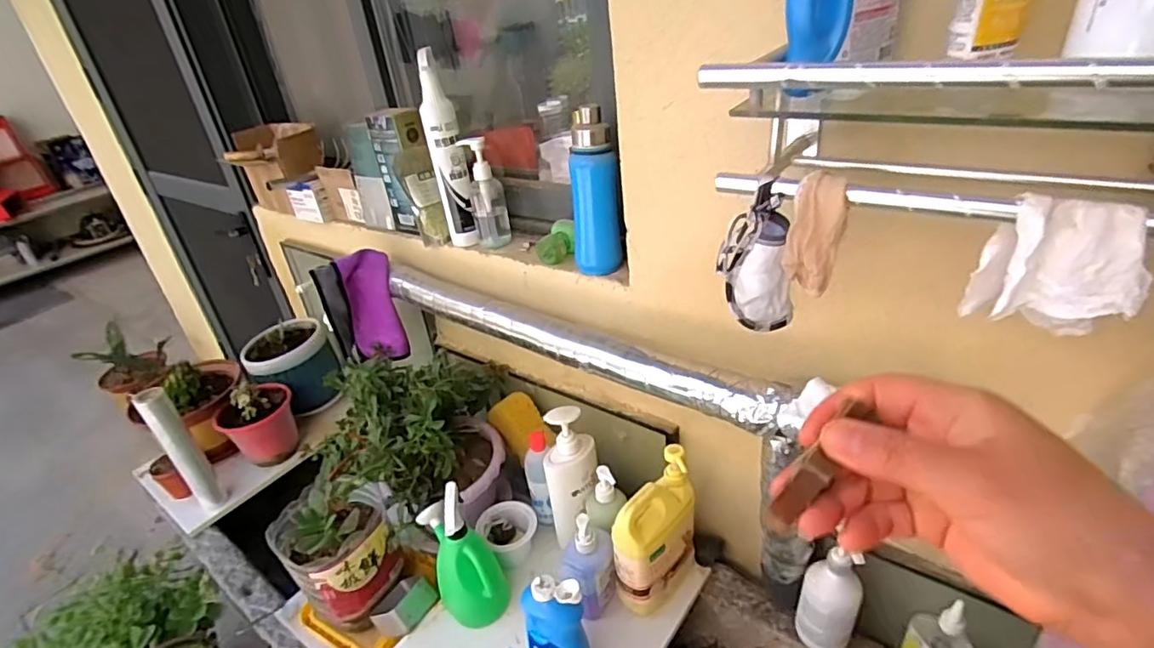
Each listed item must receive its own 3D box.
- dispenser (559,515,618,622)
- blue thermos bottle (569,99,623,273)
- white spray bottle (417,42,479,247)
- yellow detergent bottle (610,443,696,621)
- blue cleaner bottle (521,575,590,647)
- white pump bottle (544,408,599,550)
[{"bbox_3d":[0.019,0.368,0.870,0.078,0.170,0.063,-7,30,-1],"label":"dispenser"},{"bbox_3d":[0.028,-0.195,0.861,0.067,0.235,0.063,-15,31,-14],"label":"blue thermos bottle"},{"bbox_3d":[-0.228,-0.297,1.018,0.059,0.318,0.052,-15,31,-14],"label":"white spray bottle"},{"bbox_3d":[0.121,0.319,0.867,0.063,0.228,0.145,19,39,37],"label":"yellow detergent bottle"},{"bbox_3d":[-0.028,0.421,0.780,0.081,0.185,0.048,9,33,24],"label":"blue cleaner bottle"},{"bbox_3d":[-0.008,0.257,0.956,0.083,0.243,0.071,-3,30,5],"label":"white pump bottle"}]

